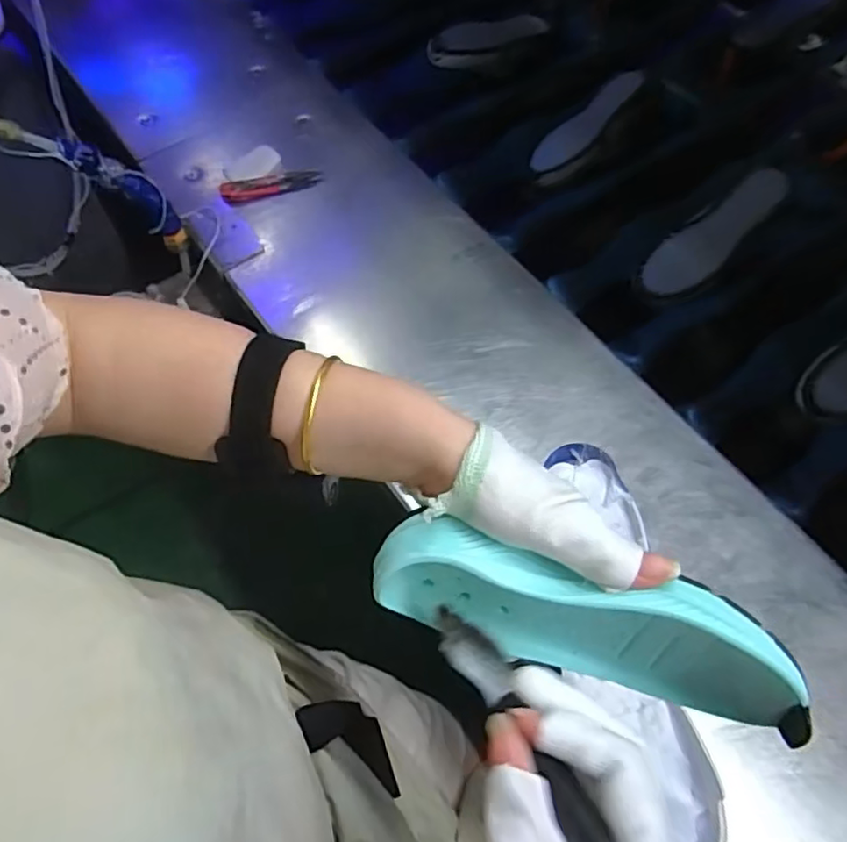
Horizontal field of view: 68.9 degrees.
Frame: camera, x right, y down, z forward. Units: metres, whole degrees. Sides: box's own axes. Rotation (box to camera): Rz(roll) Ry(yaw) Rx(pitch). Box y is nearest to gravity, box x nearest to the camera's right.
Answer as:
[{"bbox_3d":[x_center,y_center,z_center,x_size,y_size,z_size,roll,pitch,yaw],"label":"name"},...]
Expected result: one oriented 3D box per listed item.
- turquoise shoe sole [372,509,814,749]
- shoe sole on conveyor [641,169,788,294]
[{"bbox_3d":[0.071,0.097,0.300,0.190,0.076,0.042,16,64,9],"label":"turquoise shoe sole"},{"bbox_3d":[0.300,-0.191,0.636,0.158,0.007,0.056,-42,77,12],"label":"shoe sole on conveyor"}]

